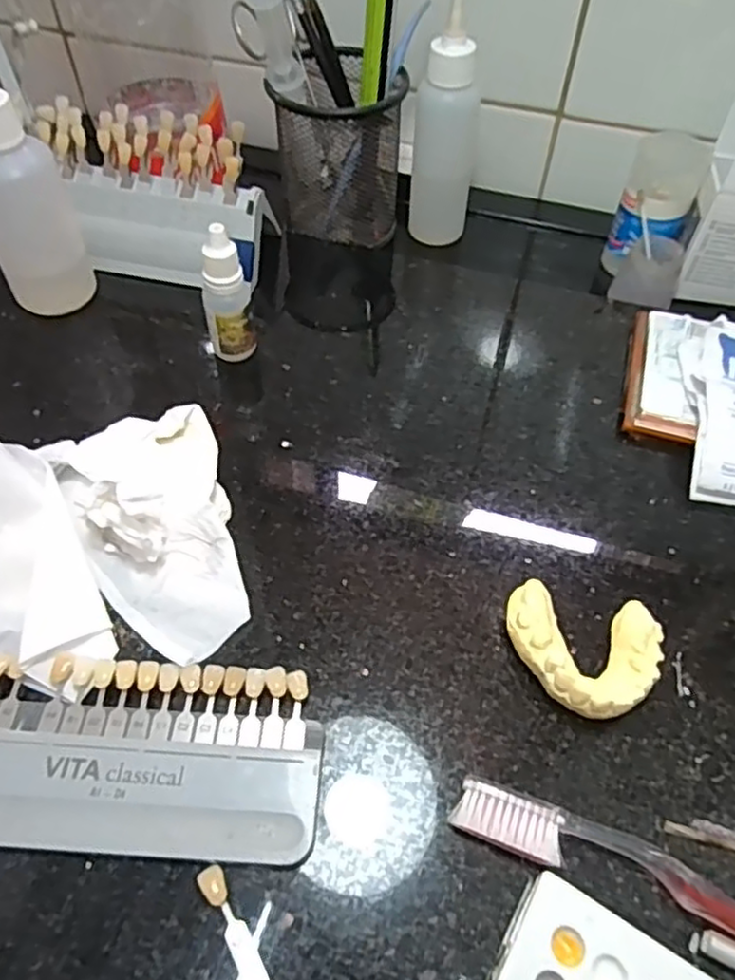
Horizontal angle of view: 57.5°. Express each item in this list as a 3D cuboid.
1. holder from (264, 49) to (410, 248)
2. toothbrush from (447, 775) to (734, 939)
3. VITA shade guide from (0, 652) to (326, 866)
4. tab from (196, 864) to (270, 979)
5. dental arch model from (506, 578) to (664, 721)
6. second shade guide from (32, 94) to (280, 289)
[{"bbox_3d":[-0.014,-0.229,0.456,0.075,0.097,0.076,13,53,8],"label":"holder"},{"bbox_3d":[0.120,0.139,0.219,0.188,0.012,0.021,19,54,13],"label":"toothbrush"},{"bbox_3d":[-0.091,0.097,0.248,0.145,0.009,0.065,3,52,1],"label":"VITA shade guide"},{"bbox_3d":[-0.039,0.149,0.213,0.008,0.004,0.057,-27,58,-21],"label":"tab"},{"bbox_3d":[0.087,0.066,0.269,0.060,0.018,0.051,7,52,4],"label":"dental arch model"},{"bbox_3d":[-0.129,-0.177,0.405,0.133,0.077,0.050,7,52,4],"label":"second shade guide"}]

